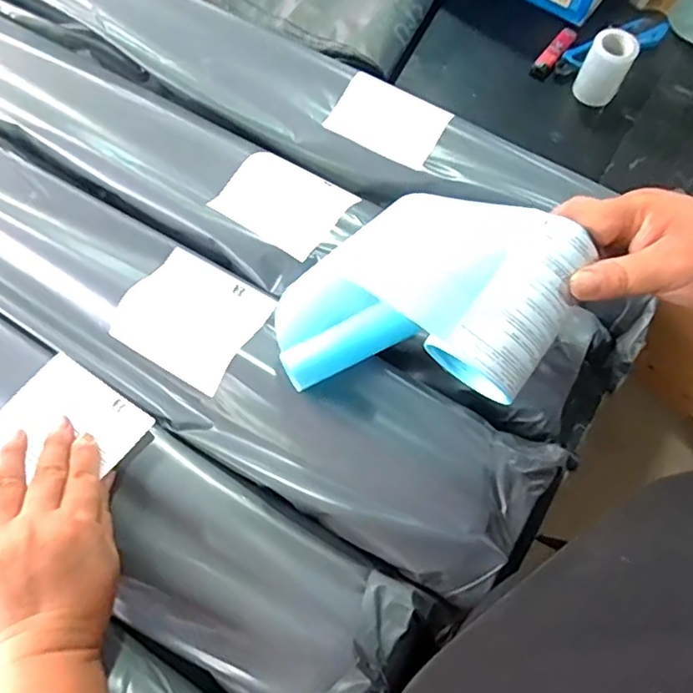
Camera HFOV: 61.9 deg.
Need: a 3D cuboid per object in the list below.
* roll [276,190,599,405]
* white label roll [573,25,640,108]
[{"bbox_3d":[0.044,-0.035,0.377,0.171,0.111,0.123,13,69,3],"label":"roll"},{"bbox_3d":[0.299,-0.321,0.670,0.052,0.071,0.044,28,71,9],"label":"white label roll"}]

